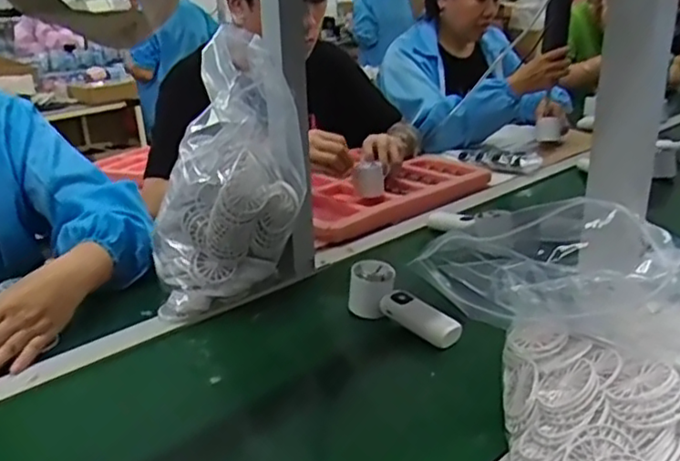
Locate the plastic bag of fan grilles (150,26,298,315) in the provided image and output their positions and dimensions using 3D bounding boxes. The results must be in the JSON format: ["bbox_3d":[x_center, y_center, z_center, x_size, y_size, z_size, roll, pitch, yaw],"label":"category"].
[{"bbox_3d":[-0.151,-0.071,0.800,0.183,0.321,0.156,-15,27,-31],"label":"plastic bag of fan grilles"}]

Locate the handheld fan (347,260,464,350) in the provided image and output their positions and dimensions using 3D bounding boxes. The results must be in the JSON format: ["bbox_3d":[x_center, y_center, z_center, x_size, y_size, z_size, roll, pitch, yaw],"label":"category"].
[{"bbox_3d":[0.073,0.087,0.762,0.052,0.056,0.143,-16,28,-33],"label":"handheld fan"}]

